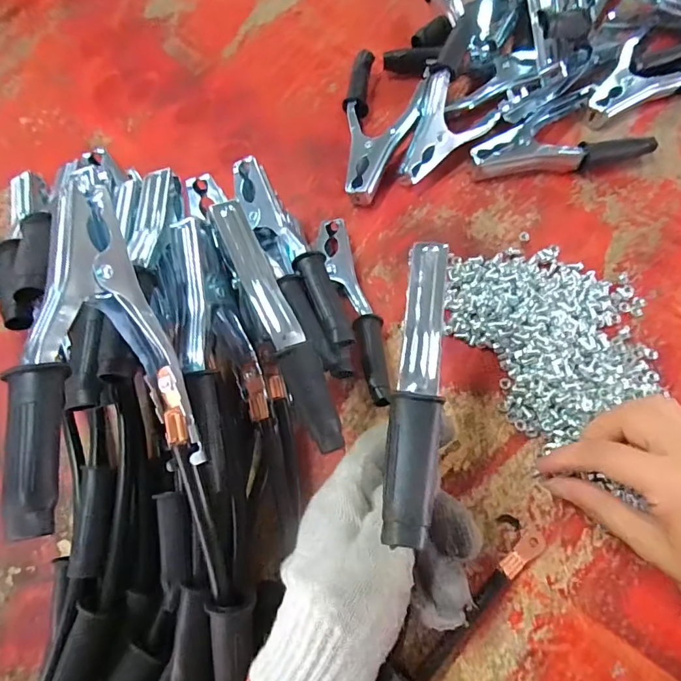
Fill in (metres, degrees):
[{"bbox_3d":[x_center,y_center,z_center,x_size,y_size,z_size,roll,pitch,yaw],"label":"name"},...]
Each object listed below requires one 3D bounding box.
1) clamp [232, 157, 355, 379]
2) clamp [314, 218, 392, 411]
[{"bbox_3d":[-0.030,-0.052,0.306,0.033,0.031,0.155,-25,70,-7],"label":"clamp"},{"bbox_3d":[0.011,-0.025,0.349,0.032,0.020,0.145,-17,69,-4],"label":"clamp"}]

